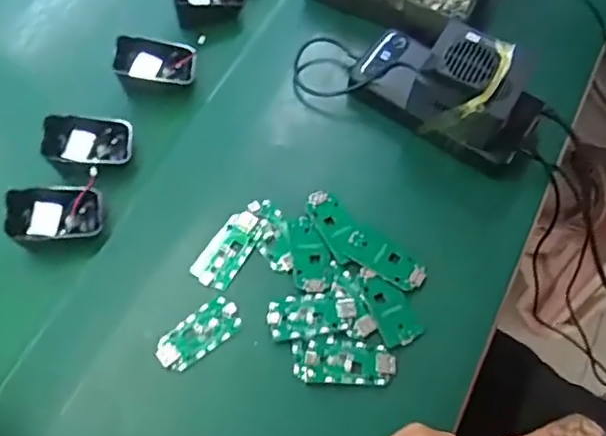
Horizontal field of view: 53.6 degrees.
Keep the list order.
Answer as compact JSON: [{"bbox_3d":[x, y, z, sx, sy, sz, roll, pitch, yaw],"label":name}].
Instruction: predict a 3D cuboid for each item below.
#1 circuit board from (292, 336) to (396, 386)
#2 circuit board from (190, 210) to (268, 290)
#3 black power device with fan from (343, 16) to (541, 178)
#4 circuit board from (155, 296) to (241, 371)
[{"bbox_3d":[0.030,0.102,0.430,0.071,0.005,0.032,1,63,2],"label":"circuit board"},{"bbox_3d":[-0.057,0.023,0.469,0.033,0.004,0.065,28,67,15],"label":"circuit board"},{"bbox_3d":[0.117,-0.111,0.494,0.155,0.084,0.077,33,69,17],"label":"black power device with fan"},{"bbox_3d":[-0.076,0.085,0.440,0.063,0.007,0.030,-35,67,-15],"label":"circuit board"}]

